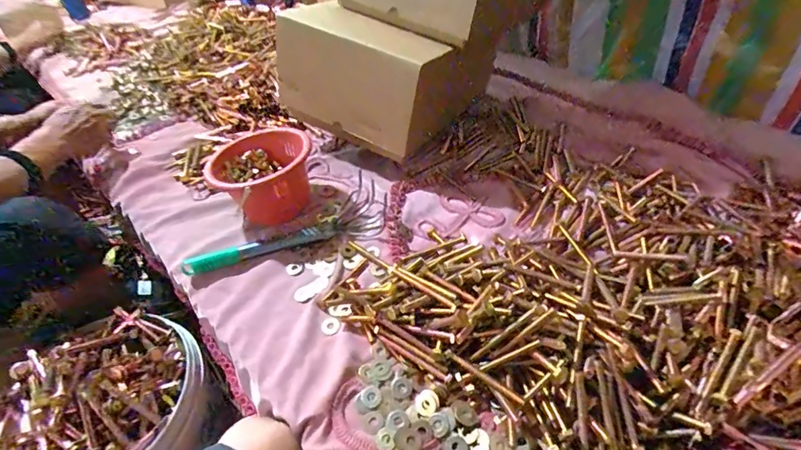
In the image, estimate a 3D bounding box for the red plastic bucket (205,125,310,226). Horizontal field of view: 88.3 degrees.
[{"bbox_3d":[-0.238,-0.087,0.727,0.171,0.102,0.166,-3,45,3],"label":"red plastic bucket"}]

